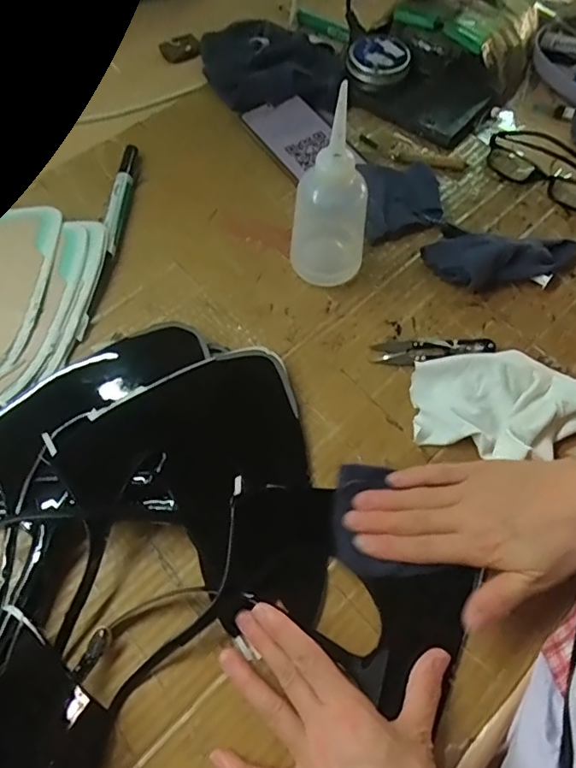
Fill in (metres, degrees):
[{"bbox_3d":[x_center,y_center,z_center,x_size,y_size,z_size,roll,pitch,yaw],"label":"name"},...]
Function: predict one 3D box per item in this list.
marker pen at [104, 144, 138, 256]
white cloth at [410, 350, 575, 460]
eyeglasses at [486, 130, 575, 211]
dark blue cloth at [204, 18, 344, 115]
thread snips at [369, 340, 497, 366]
[{"bbox_3d":[-0.165,-0.184,0.527,0.015,0.016,0.138,3,64,1],"label":"marker pen"},{"bbox_3d":[0.172,0.014,0.426,0.139,0.023,0.086,11,64,5],"label":"white cloth"},{"bbox_3d":[0.260,-0.213,0.530,0.128,0.034,0.041,34,68,15],"label":"eyeglasses"},{"bbox_3d":[-0.021,-0.362,0.597,0.172,0.034,0.127,12,64,5],"label":"dark blue cloth"},{"bbox_3d":[0.124,-0.028,0.455,0.100,0.009,0.022,1,64,0],"label":"thread snips"}]

